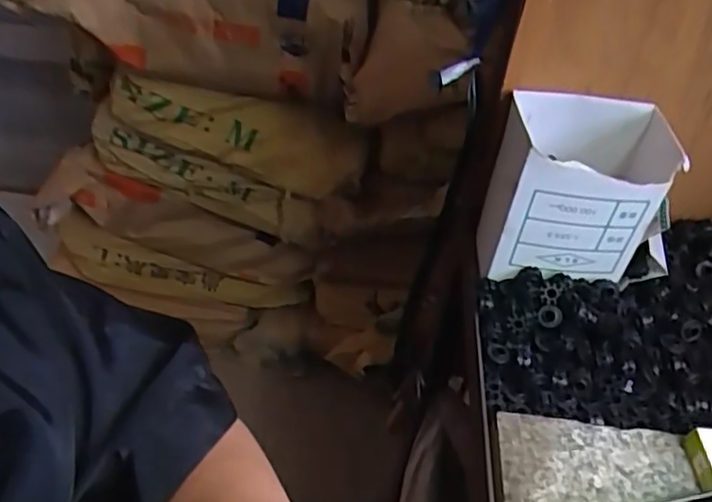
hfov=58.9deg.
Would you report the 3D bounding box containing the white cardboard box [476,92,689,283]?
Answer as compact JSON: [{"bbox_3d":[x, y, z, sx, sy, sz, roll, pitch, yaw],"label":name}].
[{"bbox_3d":[0.186,-0.047,0.520,0.132,0.130,0.085,7,41,1],"label":"white cardboard box"}]

